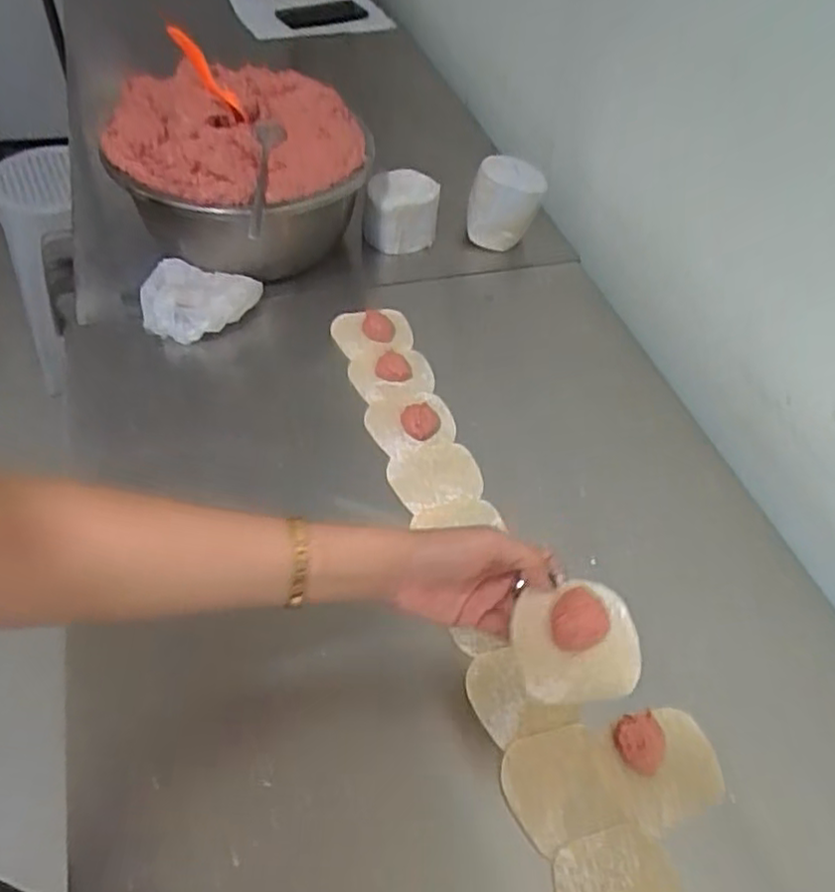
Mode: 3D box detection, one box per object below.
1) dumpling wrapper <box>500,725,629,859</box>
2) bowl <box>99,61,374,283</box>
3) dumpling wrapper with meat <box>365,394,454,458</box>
[{"bbox_3d":[0.099,0.235,0.479,0.074,0.005,0.069,-16,56,-13],"label":"dumpling wrapper"},{"bbox_3d":[-0.200,-0.301,0.793,0.267,0.175,0.267,2,52,-3],"label":"bowl"},{"bbox_3d":[-0.008,-0.024,0.684,0.086,0.014,0.072,-9,53,-12],"label":"dumpling wrapper with meat"}]

